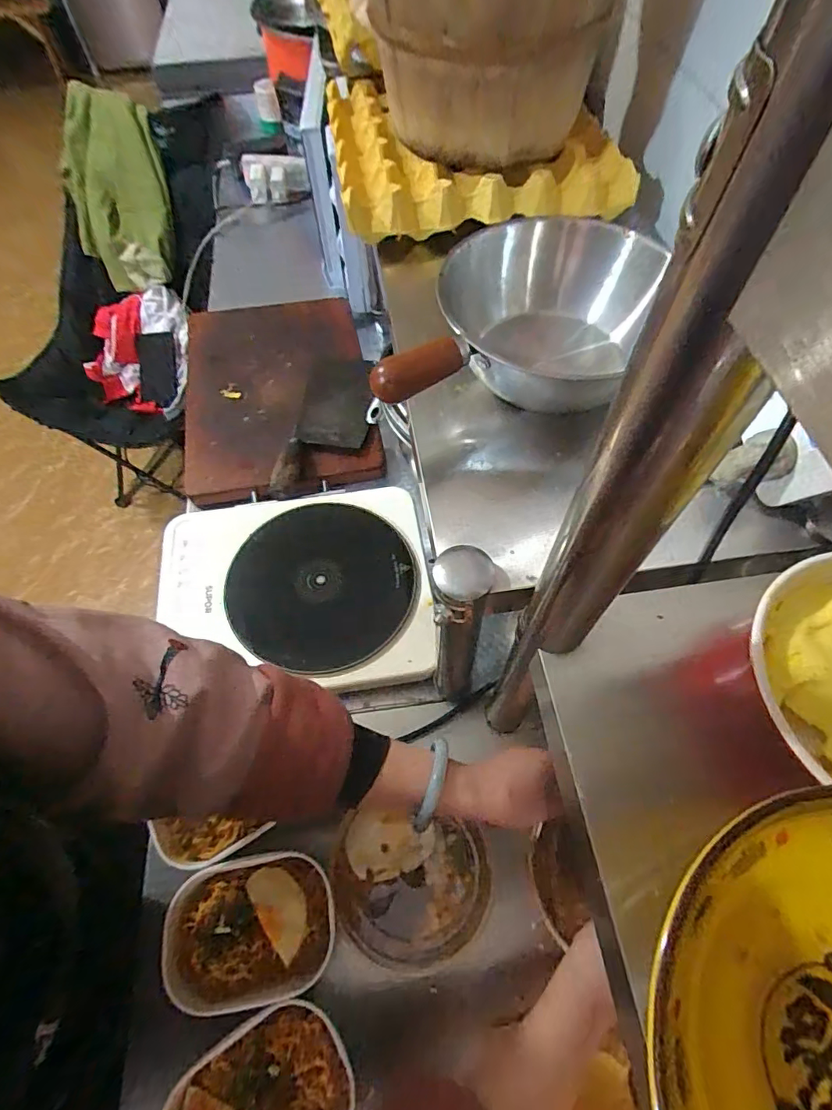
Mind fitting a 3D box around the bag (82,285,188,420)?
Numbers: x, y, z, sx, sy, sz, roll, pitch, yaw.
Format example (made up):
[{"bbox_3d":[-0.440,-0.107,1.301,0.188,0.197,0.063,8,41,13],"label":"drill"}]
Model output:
[{"bbox_3d":[-0.760,-0.572,1.404,0.311,0.079,0.335,15,99,8],"label":"bag"}]

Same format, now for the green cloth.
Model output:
[{"bbox_3d":[-0.741,-0.900,1.247,0.244,0.306,0.346,-26,65,-14],"label":"green cloth"}]

